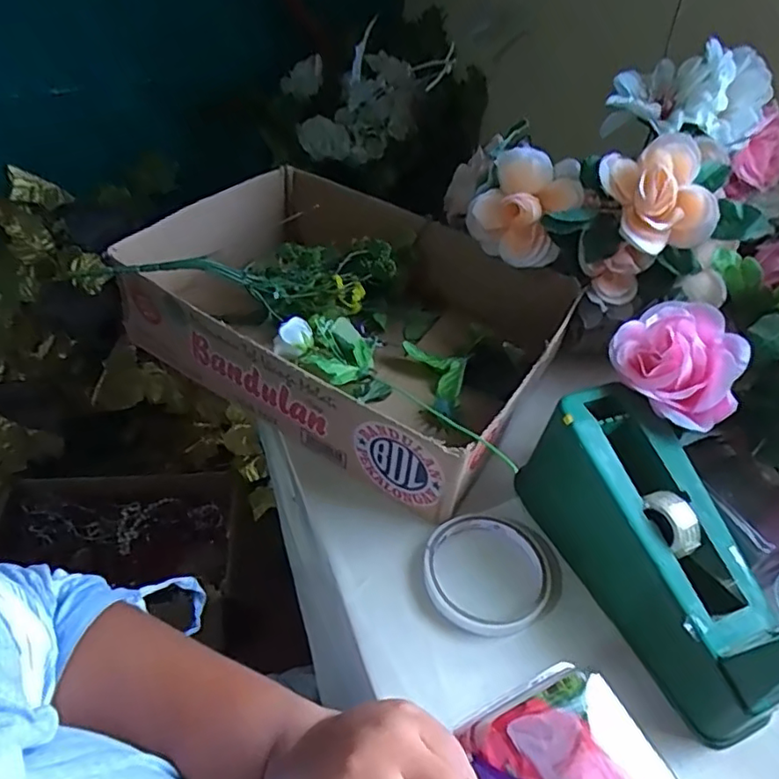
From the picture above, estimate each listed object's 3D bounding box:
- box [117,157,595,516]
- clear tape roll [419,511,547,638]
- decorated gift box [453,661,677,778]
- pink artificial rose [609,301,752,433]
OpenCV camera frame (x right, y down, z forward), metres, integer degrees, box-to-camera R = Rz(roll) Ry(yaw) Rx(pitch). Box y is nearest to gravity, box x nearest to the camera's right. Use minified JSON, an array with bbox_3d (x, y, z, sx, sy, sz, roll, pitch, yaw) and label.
[{"bbox_3d":[-0.035,-0.082,0.552,0.382,0.087,0.280,29,48,22],"label":"box"},{"bbox_3d":[0.066,0.124,0.407,0.088,0.014,0.090,3,44,-3],"label":"clear tape roll"},{"bbox_3d":[0.093,0.201,0.307,0.085,0.046,0.089,-18,49,-23],"label":"decorated gift box"},{"bbox_3d":[0.200,-0.018,0.411,0.086,0.056,0.081,27,48,21],"label":"pink artificial rose"}]

